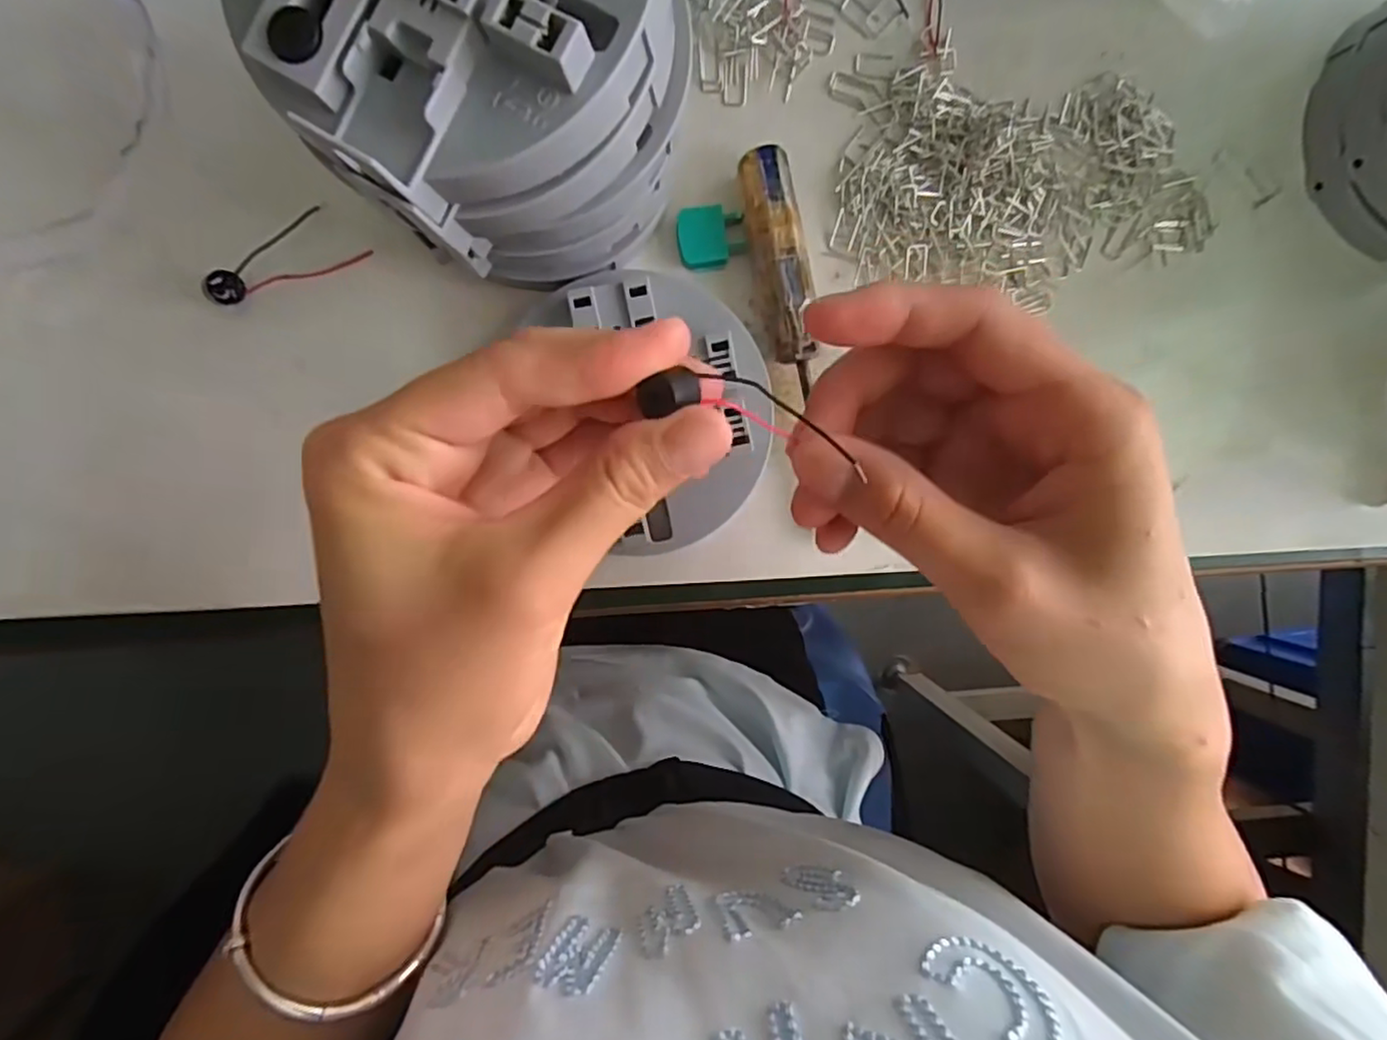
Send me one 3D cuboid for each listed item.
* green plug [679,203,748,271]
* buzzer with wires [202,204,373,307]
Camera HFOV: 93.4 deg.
[{"bbox_3d":[0.008,-0.108,0.250,0.026,0.005,0.021,-4,96,-5],"label":"green plug"},{"bbox_3d":[-0.148,-0.093,0.236,0.054,0.012,0.020,-31,98,-15],"label":"buzzer with wires"}]

